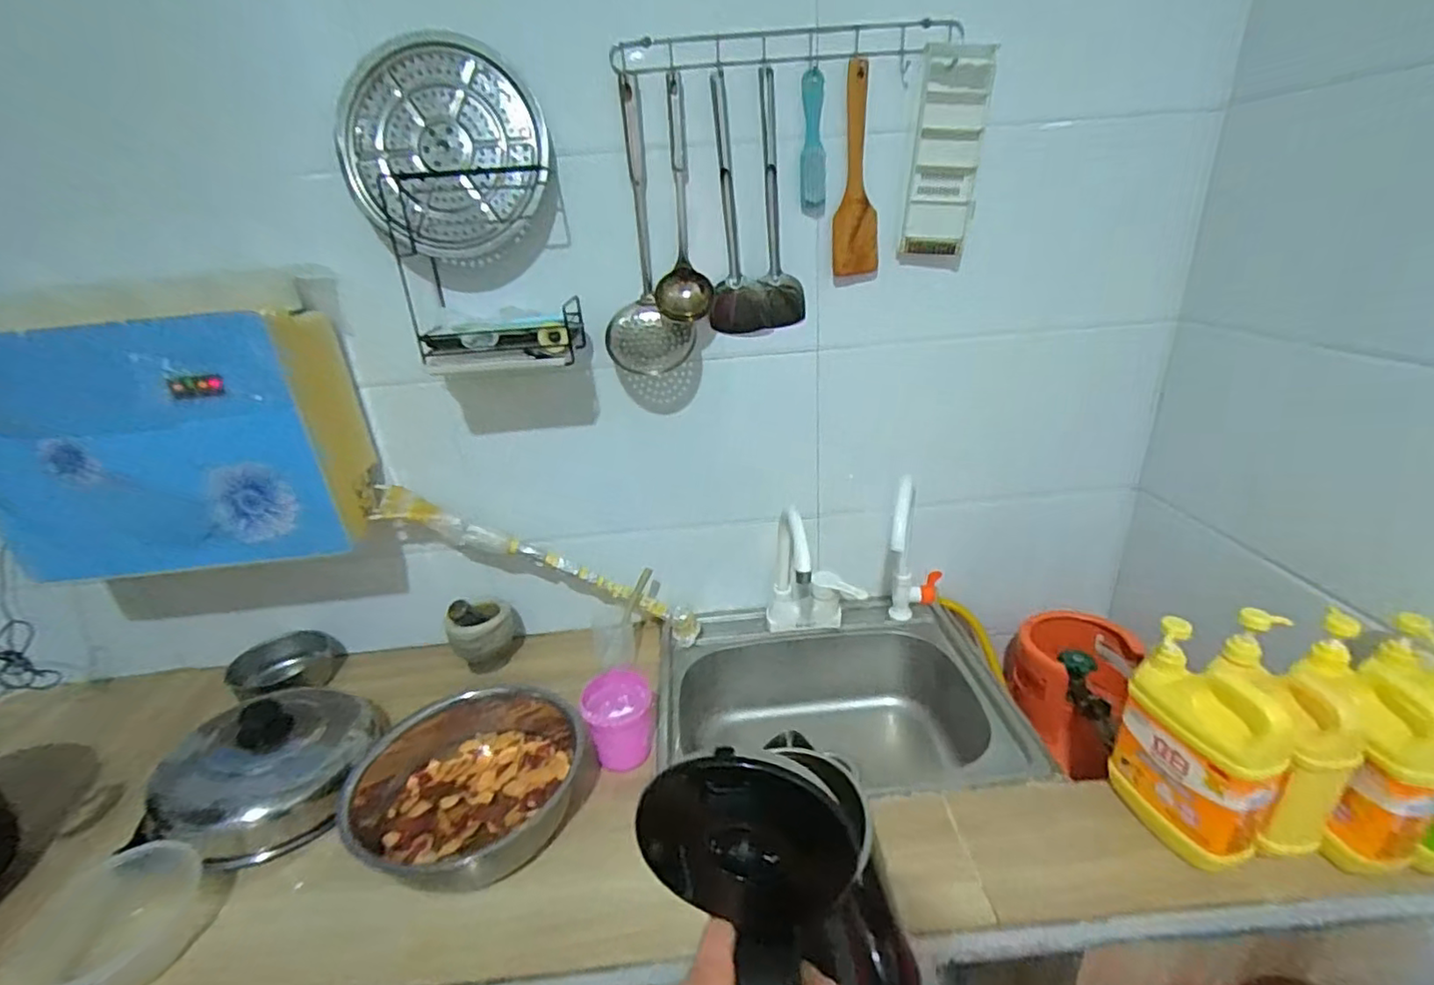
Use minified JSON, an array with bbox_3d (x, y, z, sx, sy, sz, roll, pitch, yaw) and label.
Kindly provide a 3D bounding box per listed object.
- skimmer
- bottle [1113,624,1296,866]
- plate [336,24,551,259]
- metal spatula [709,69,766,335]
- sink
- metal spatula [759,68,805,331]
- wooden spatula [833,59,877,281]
[{"bbox_3d":[-0.109,-0.357,0.885,0.126,0.369,0.030,-8,24,-8],"label":"skimmer"},{"bbox_3d":[0.515,0.281,0.682,0.072,0.233,0.149,-8,24,-9],"label":"bottle"},{"bbox_3d":[-0.359,-0.458,0.819,0.252,0.256,0.030,-32,15,1],"label":"plate"},{"bbox_3d":[0.023,-0.390,0.885,0.082,0.323,0.043,-2,24,4],"label":"metal spatula"},{"bbox_3d":[0.181,0.384,0.992,0.523,0.177,0.379,-4,24,1],"label":"sink"},{"bbox_3d":[0.093,-0.404,0.887,0.074,0.325,0.035,-5,24,-2],"label":"metal spatula"},{"bbox_3d":[0.196,-0.447,0.876,0.064,0.266,0.007,-4,26,4],"label":"wooden spatula"}]

